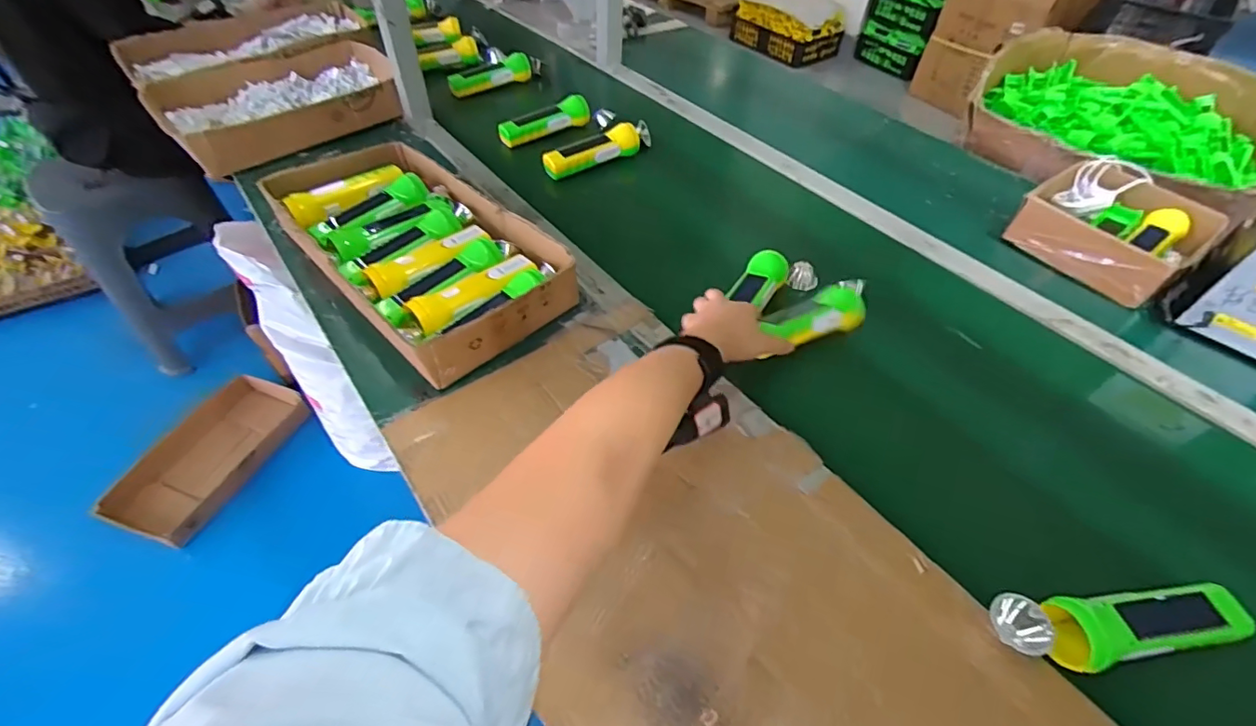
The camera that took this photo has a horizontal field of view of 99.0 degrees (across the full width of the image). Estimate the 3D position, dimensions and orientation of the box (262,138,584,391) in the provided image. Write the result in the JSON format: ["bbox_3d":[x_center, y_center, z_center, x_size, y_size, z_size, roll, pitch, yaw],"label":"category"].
[{"bbox_3d":[-0.276,-0.156,0.702,0.221,0.069,0.420,-36,60,-28],"label":"box"}]

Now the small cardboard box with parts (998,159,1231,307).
[{"bbox_3d":[0.702,-0.198,0.772,0.235,0.083,0.201,-27,56,-24],"label":"small cardboard box with parts"}]

